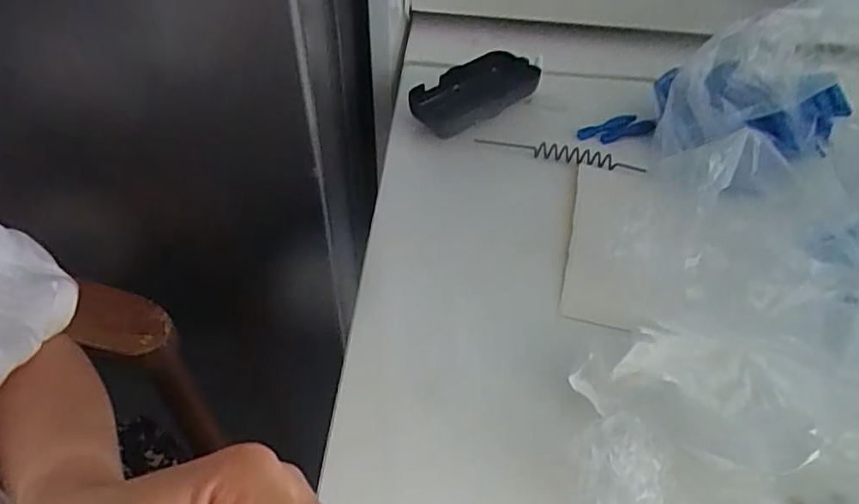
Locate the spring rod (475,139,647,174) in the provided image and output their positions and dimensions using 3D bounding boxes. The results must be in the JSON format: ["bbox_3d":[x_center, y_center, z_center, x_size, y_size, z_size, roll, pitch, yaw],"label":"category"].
[{"bbox_3d":[0.093,-0.073,0.435,0.120,0.015,0.013,12,54,15],"label":"spring rod"}]

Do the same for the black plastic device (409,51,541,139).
[{"bbox_3d":[0.037,-0.124,0.461,0.099,0.021,0.053,-29,55,-24],"label":"black plastic device"}]

